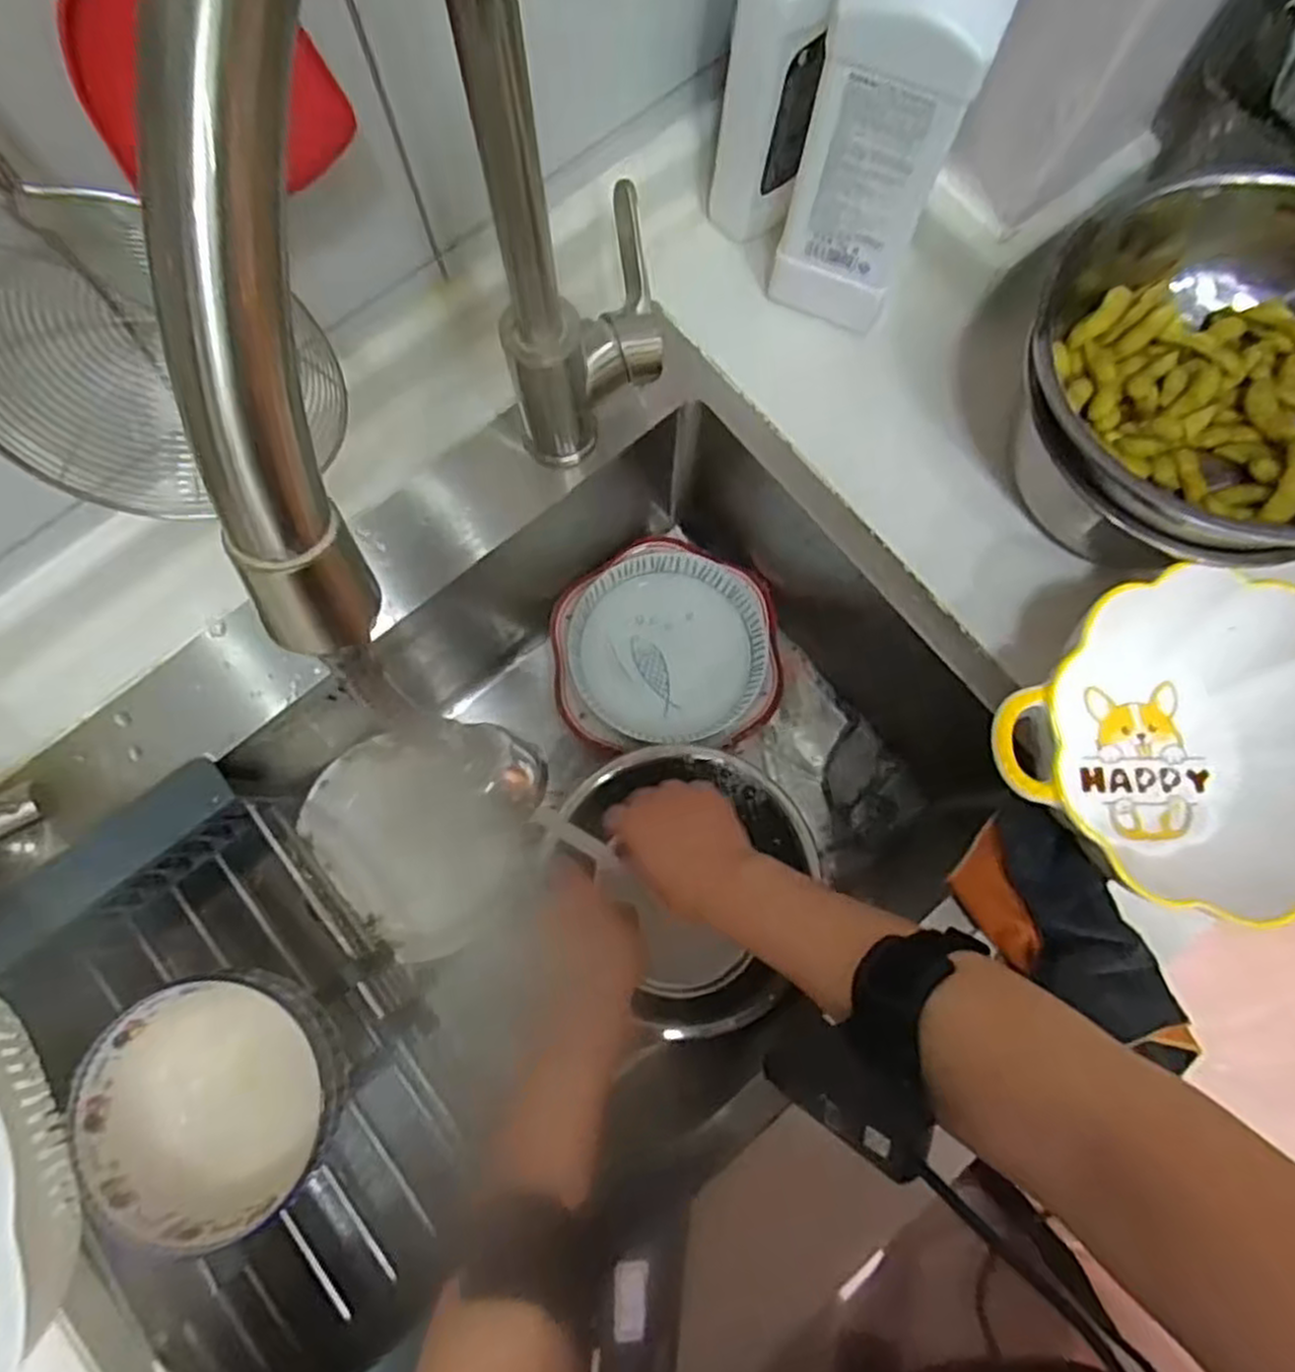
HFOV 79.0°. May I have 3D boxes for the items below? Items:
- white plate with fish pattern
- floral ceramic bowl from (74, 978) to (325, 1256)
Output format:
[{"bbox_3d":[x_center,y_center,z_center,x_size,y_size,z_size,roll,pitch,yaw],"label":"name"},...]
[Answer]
[{"bbox_3d":[0.016,-0.031,0.648,0.153,0.033,0.149,0,79,-1],"label":"white plate with fish pattern"},{"bbox_3d":[-0.250,0.243,0.467,0.134,0.075,0.129,0,79,-1],"label":"floral ceramic bowl"}]

